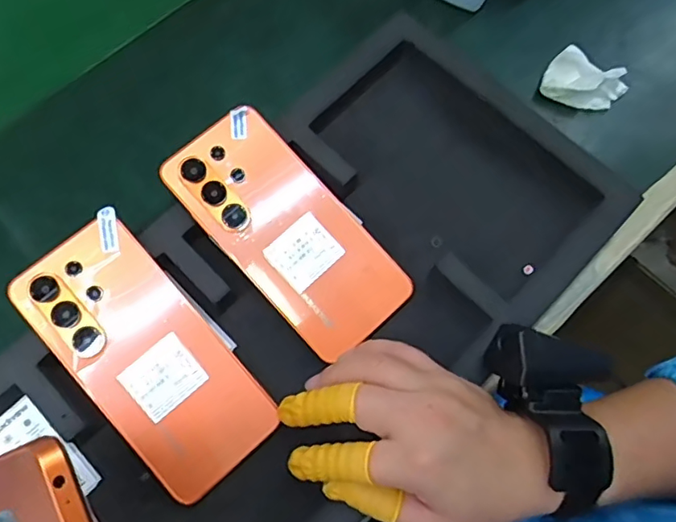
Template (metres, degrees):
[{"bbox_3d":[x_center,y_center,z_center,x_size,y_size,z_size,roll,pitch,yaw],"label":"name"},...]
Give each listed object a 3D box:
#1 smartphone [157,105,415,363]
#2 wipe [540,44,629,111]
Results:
[{"bbox_3d":[-0.033,-0.021,0.350,0.079,0.005,0.167,-41,86,-13],"label":"smartphone"},{"bbox_3d":[0.187,-0.137,0.411,0.056,0.023,0.044,39,76,14],"label":"wipe"}]

